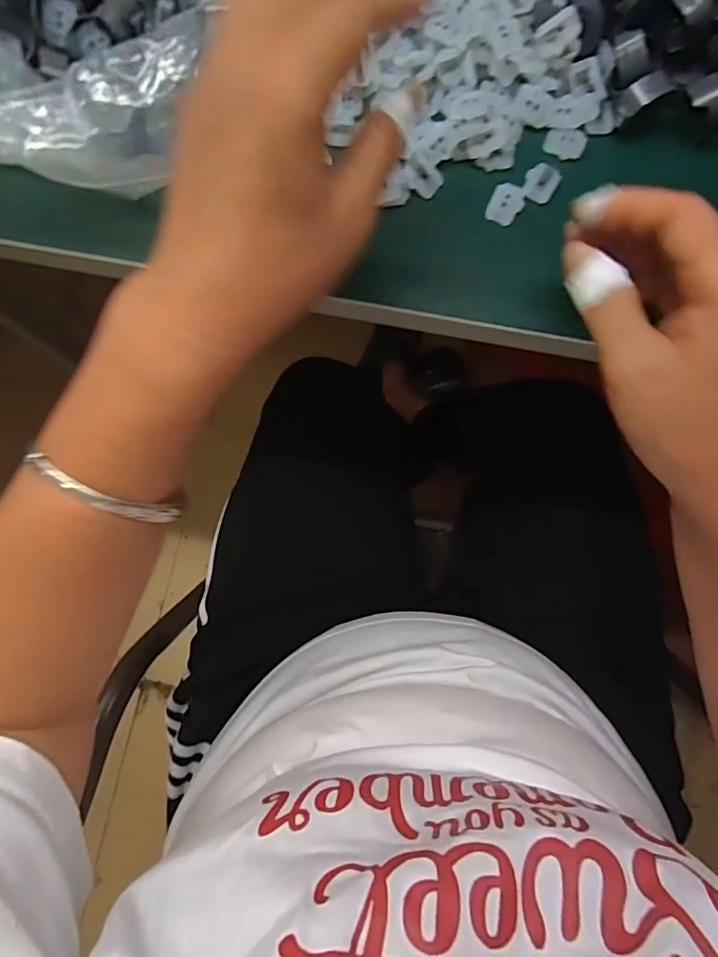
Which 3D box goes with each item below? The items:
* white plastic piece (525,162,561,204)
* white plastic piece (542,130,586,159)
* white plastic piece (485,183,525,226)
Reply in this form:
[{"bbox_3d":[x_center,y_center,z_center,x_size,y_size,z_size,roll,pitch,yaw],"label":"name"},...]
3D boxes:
[{"bbox_3d":[0.104,-0.168,0.287,0.018,0.004,0.023,31,83,5],"label":"white plastic piece"},{"bbox_3d":[0.119,-0.195,0.294,0.023,0.004,0.017,0,93,8],"label":"white plastic piece"},{"bbox_3d":[0.084,-0.156,0.288,0.018,0.007,0.020,21,82,4],"label":"white plastic piece"}]

